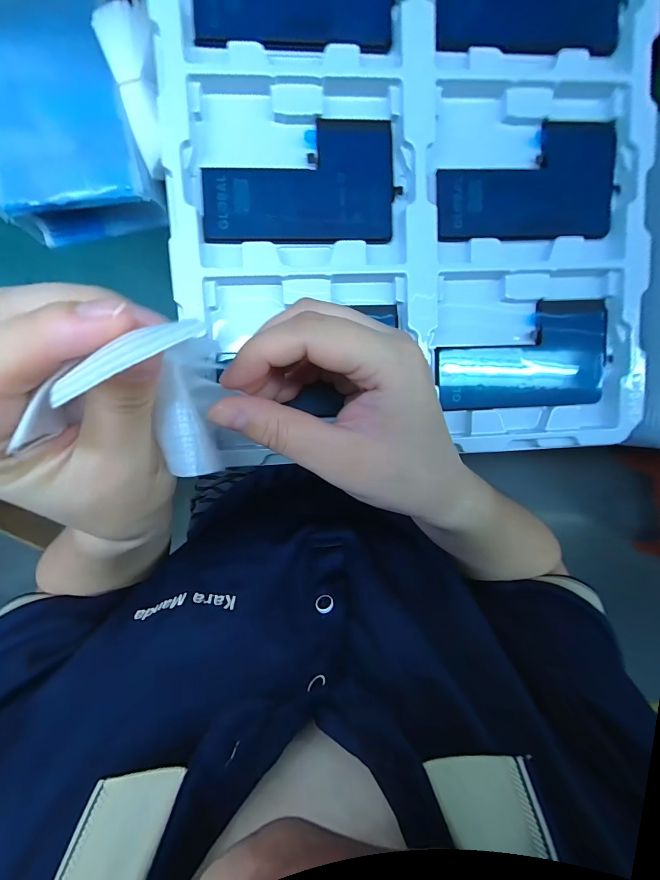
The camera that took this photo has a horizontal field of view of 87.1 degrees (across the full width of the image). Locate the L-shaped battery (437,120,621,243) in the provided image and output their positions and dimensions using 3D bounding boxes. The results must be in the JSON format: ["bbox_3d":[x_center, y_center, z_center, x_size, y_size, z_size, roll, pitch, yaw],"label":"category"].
[{"bbox_3d":[0.120,-0.154,0.212,0.114,0.004,0.065,-7,94,-4],"label":"L-shaped battery"}]

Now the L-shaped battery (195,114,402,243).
[{"bbox_3d":[-0.017,-0.148,0.199,0.109,0.004,0.066,-3,94,-5],"label":"L-shaped battery"}]

